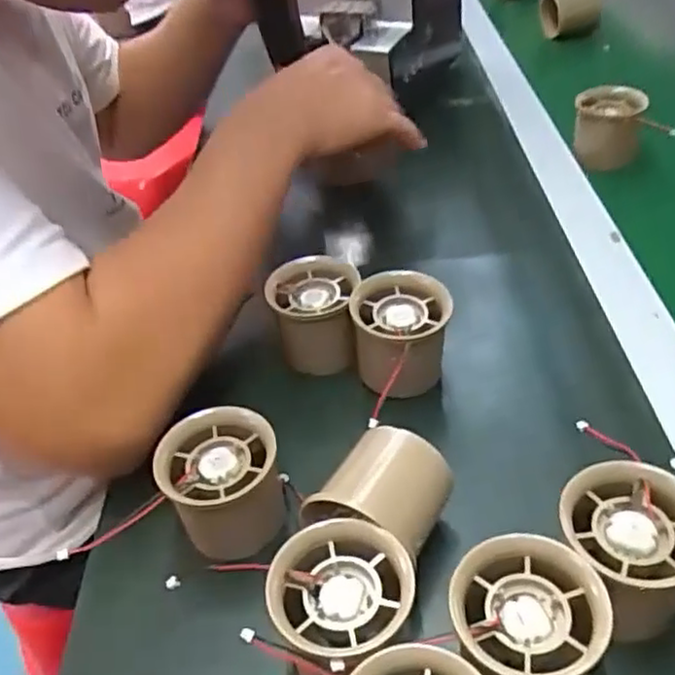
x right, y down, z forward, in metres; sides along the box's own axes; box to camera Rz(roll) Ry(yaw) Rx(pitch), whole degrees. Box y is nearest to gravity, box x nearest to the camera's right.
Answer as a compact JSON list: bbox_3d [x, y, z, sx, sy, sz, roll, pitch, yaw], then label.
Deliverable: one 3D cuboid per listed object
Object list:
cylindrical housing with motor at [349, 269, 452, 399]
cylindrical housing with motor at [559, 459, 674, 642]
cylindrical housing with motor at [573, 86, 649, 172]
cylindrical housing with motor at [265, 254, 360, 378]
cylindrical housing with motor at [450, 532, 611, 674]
[{"bbox_3d":[0.036,0.001,0.395,0.052,0.055,0.058,2,42,10],"label":"cylindrical housing with motor"},{"bbox_3d":[0.118,0.086,0.281,0.048,0.056,0.052,-4,42,3],"label":"cylindrical housing with motor"},{"bbox_3d":[0.228,-0.175,0.584,0.053,0.056,0.051,9,44,18],"label":"cylindrical housing with motor"},{"bbox_3d":[-0.013,-0.010,0.424,0.051,0.060,0.052,-4,42,3],"label":"cylindrical housing with motor"},{"bbox_3d":[0.071,0.113,0.264,0.052,0.052,0.053,-4,42,3],"label":"cylindrical housing with motor"}]

